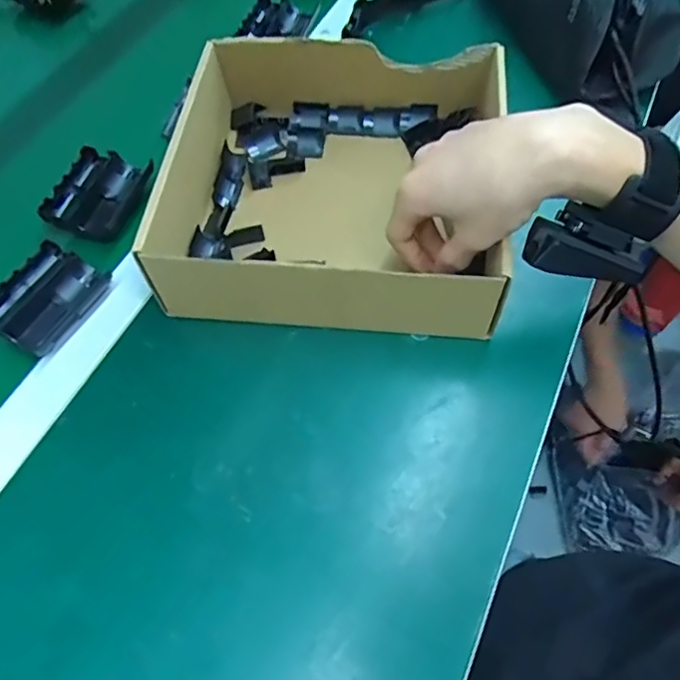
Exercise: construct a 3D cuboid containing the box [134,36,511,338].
[{"bbox_3d":[0.000,-0.119,0.437,0.227,0.086,0.224,4,60,5],"label":"box"}]

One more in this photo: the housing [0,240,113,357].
[{"bbox_3d":[-0.219,-0.029,0.432,0.067,0.034,0.078,26,64,16],"label":"housing"}]

